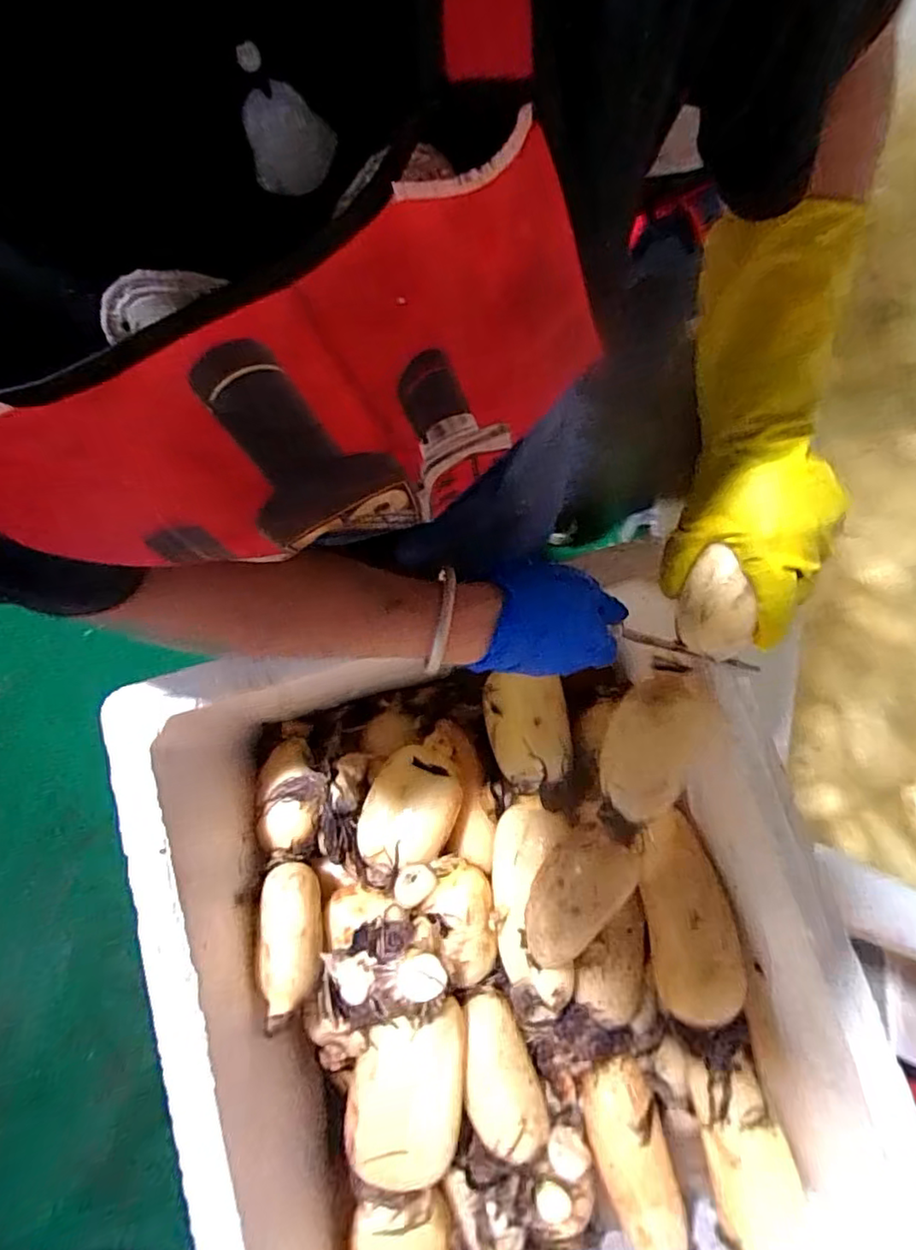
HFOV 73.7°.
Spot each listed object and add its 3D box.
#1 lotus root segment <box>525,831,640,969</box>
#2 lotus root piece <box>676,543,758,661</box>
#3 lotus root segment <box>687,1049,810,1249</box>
[{"bbox_3d":[0.081,0.199,0.448,0.051,0.051,0.113,35,93,-1],"label":"lotus root segment"},{"bbox_3d":[0.166,-0.010,0.392,0.038,0.032,0.063,7,80,2],"label":"lotus root piece"},{"bbox_3d":[0.228,0.423,0.475,0.059,0.052,0.163,-13,79,-1],"label":"lotus root segment"}]

